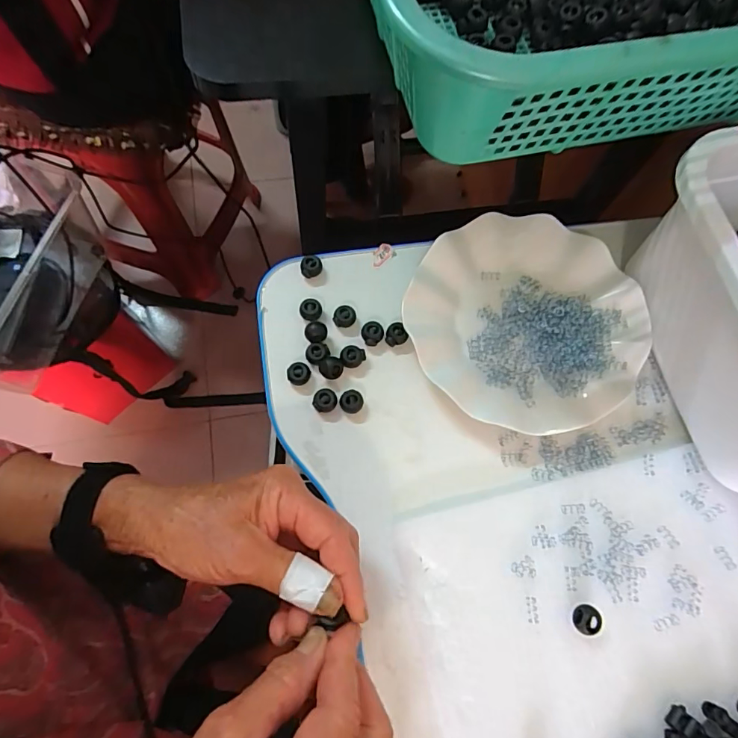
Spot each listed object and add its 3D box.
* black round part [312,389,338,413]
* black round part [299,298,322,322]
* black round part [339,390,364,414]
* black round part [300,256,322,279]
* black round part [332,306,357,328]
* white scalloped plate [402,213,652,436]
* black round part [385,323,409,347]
[{"bbox_3d":[-0.033,0.024,0.351,0.017,0.010,0.017,1,73,-3],"label":"black round part"},{"bbox_3d":[-0.046,-0.048,0.370,0.017,0.010,0.017,1,73,-3],"label":"black round part"},{"bbox_3d":[-0.013,0.026,0.352,0.018,0.010,0.017,1,73,-3],"label":"black round part"},{"bbox_3d":[-0.048,-0.085,0.383,0.016,0.011,0.016,1,73,-3],"label":"black round part"},{"bbox_3d":[-0.020,-0.042,0.373,0.017,0.011,0.015,5,73,-2],"label":"black round part"},{"bbox_3d":[0.125,-0.043,0.369,0.178,0.016,0.174,28,73,5],"label":"white scalloped plate"},{"bbox_3d":[0.022,-0.027,0.370,0.017,0.010,0.016,1,73,-3],"label":"black round part"}]

